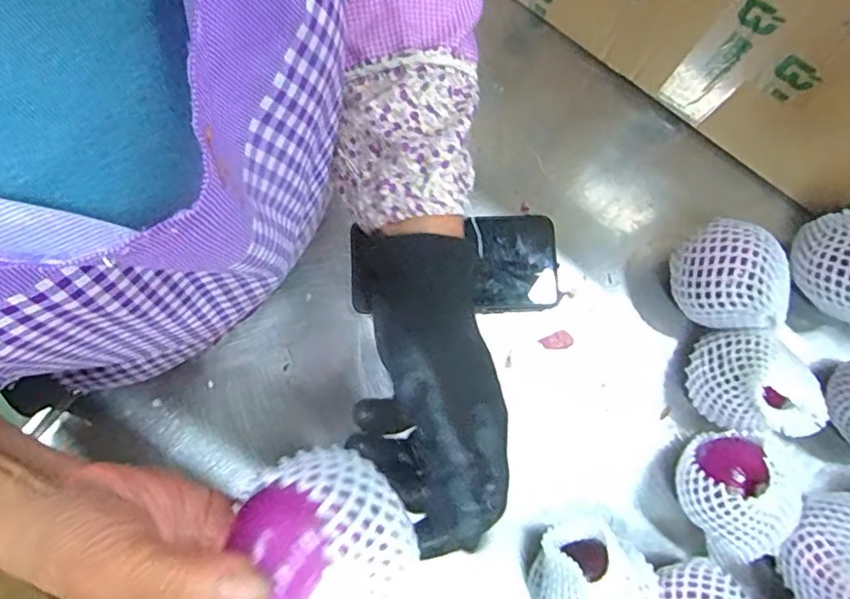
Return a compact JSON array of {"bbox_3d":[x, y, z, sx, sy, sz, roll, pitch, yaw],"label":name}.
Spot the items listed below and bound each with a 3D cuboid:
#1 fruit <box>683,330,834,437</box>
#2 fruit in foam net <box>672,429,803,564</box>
[{"bbox_3d":[0.243,0.063,0.457,0.072,0.076,0.072,5,80,-1],"label":"fruit"},{"bbox_3d":[0.229,0.144,0.437,0.069,0.081,0.090,-16,81,-5],"label":"fruit in foam net"}]

